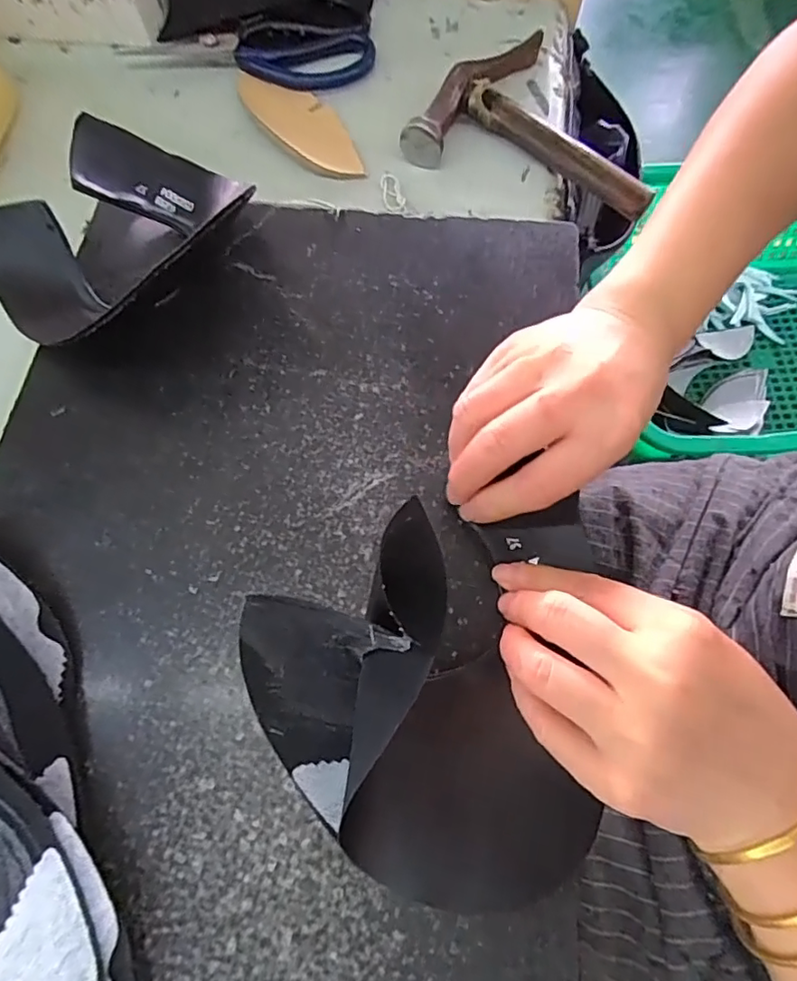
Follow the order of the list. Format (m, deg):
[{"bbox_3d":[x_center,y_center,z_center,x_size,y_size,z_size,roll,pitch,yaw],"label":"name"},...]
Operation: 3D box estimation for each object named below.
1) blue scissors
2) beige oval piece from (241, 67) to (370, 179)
[{"bbox_3d":[-0.116,-0.336,0.440,0.192,0.012,0.071,-8,68,-3],"label":"blue scissors"},{"bbox_3d":[-0.073,-0.271,0.419,0.051,0.008,0.132,-34,72,-12],"label":"beige oval piece"}]

